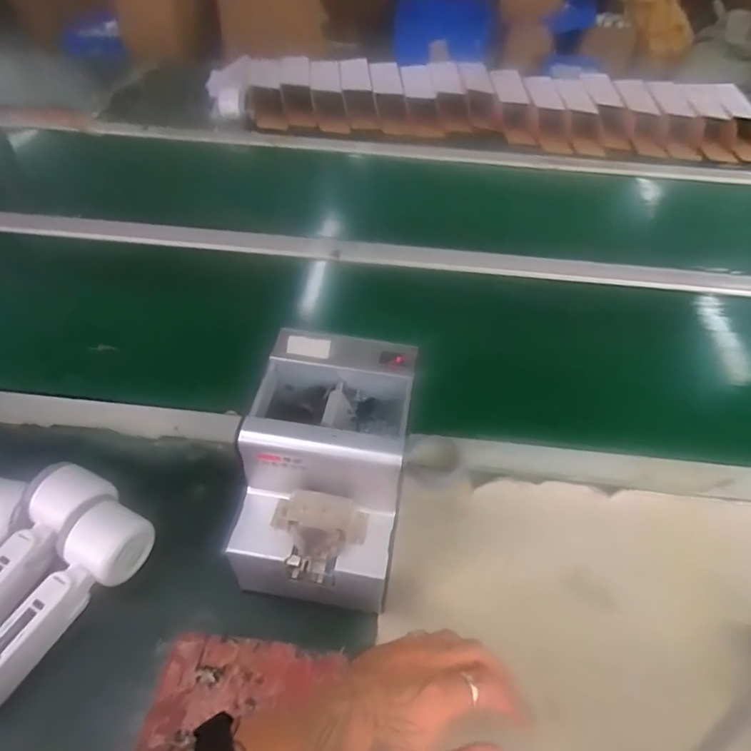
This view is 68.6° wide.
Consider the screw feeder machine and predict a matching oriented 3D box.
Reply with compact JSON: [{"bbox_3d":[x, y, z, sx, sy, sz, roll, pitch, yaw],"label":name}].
[{"bbox_3d":[-0.038,0.078,0.460,0.123,0.138,0.174,7,47,4],"label":"screw feeder machine"}]

